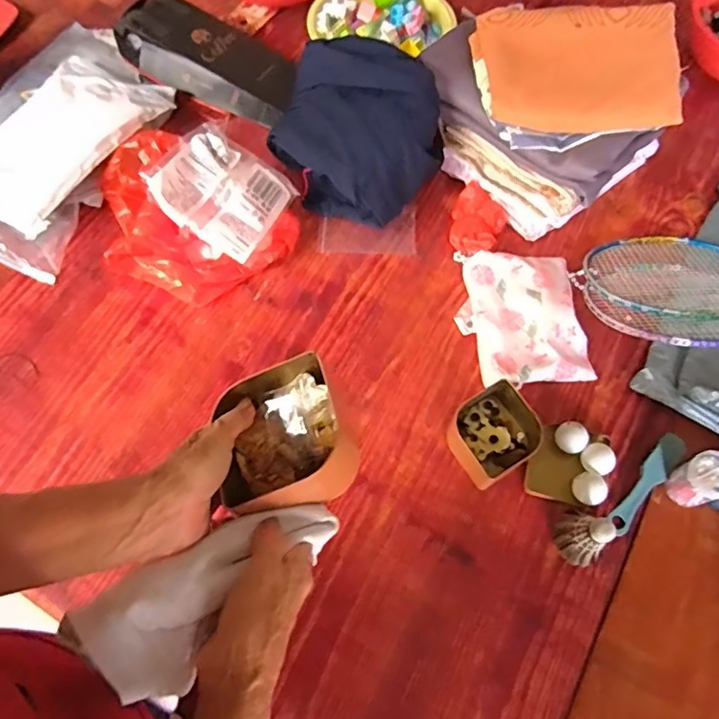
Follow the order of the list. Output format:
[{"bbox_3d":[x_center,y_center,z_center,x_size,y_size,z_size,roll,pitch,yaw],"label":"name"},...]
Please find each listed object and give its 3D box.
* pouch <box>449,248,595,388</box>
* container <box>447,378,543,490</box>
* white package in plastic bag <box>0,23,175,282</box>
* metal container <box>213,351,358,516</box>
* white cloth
[{"bbox_3d":[0.226,-0.064,0.789,0.166,0.041,0.208,-7,65,-3],"label":"pouch"},{"bbox_3d":[0.174,0.095,0.712,0.108,0.044,0.104,-30,69,-13],"label":"container"},{"bbox_3d":[-0.487,-0.376,0.909,0.305,0.075,0.487,22,67,10],"label":"white package in plastic bag"},{"bbox_3d":[-0.058,0.061,0.438,0.096,0.052,0.102,-19,66,-10],"label":"metal container"},{"bbox_3d":[-0.095,0.146,0.385,0.176,0.036,0.082,-29,66,-33],"label":"white cloth"}]

